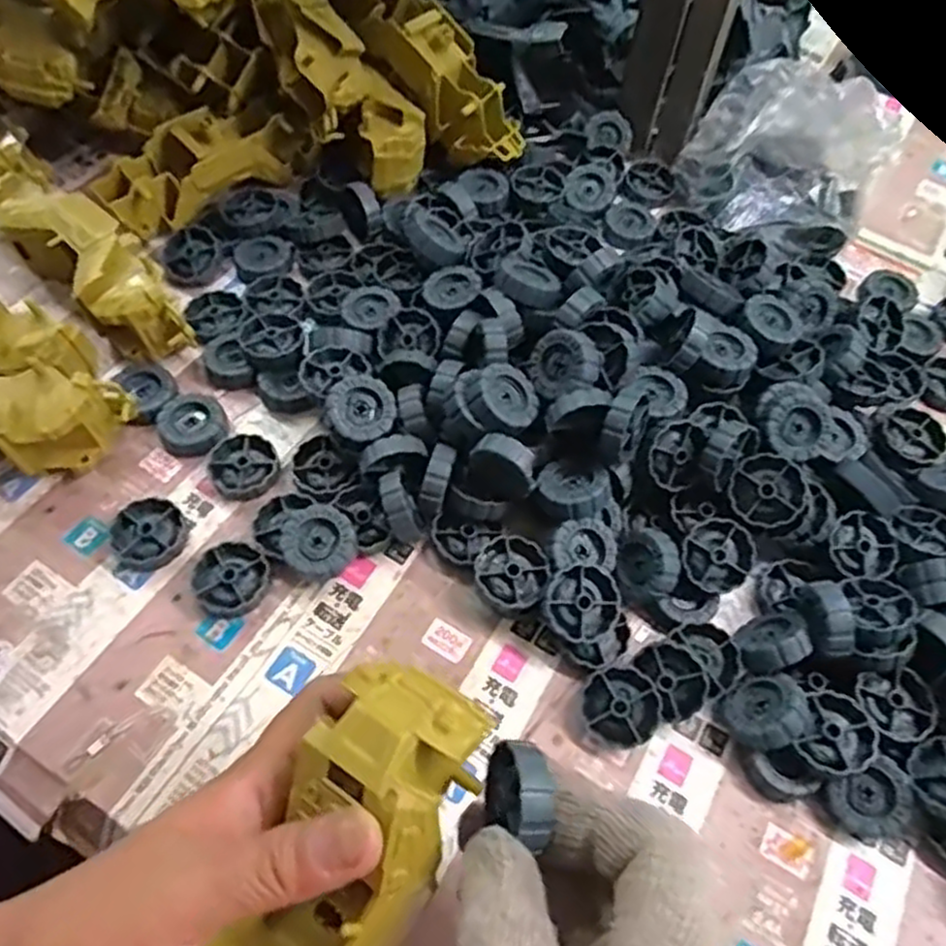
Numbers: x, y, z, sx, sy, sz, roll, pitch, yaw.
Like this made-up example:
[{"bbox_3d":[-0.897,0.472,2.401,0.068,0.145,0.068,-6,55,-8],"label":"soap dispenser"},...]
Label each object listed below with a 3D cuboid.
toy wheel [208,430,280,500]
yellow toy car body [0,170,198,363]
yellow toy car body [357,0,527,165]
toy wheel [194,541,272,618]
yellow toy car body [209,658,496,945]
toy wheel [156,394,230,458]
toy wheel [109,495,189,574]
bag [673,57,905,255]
[{"bbox_3d":[-0.130,-0.004,0.423,0.037,0.010,0.040,2,57,-3],"label":"toy wheel"},{"bbox_3d":[-0.242,-0.133,0.471,0.057,0.048,0.177,-39,68,-25],"label":"yellow toy car body"},{"bbox_3d":[-0.017,-0.281,0.535,0.132,0.037,0.059,47,61,-12],"label":"yellow toy car body"},{"bbox_3d":[-0.127,0.055,0.387,0.040,0.010,0.038,2,57,-3],"label":"toy wheel"},{"bbox_3d":[-0.052,0.143,0.244,0.060,0.045,0.162,28,76,13],"label":"yellow toy car body"},{"bbox_3d":[-0.165,-0.028,0.437,0.038,0.011,0.039,2,57,-3],"label":"toy wheel"},{"bbox_3d":[-0.175,0.032,0.400,0.037,0.010,0.039,2,57,-3],"label":"toy wheel"},{"bbox_3d":[0.226,-0.234,0.535,0.133,0.088,0.112,28,62,12],"label":"bag"}]

